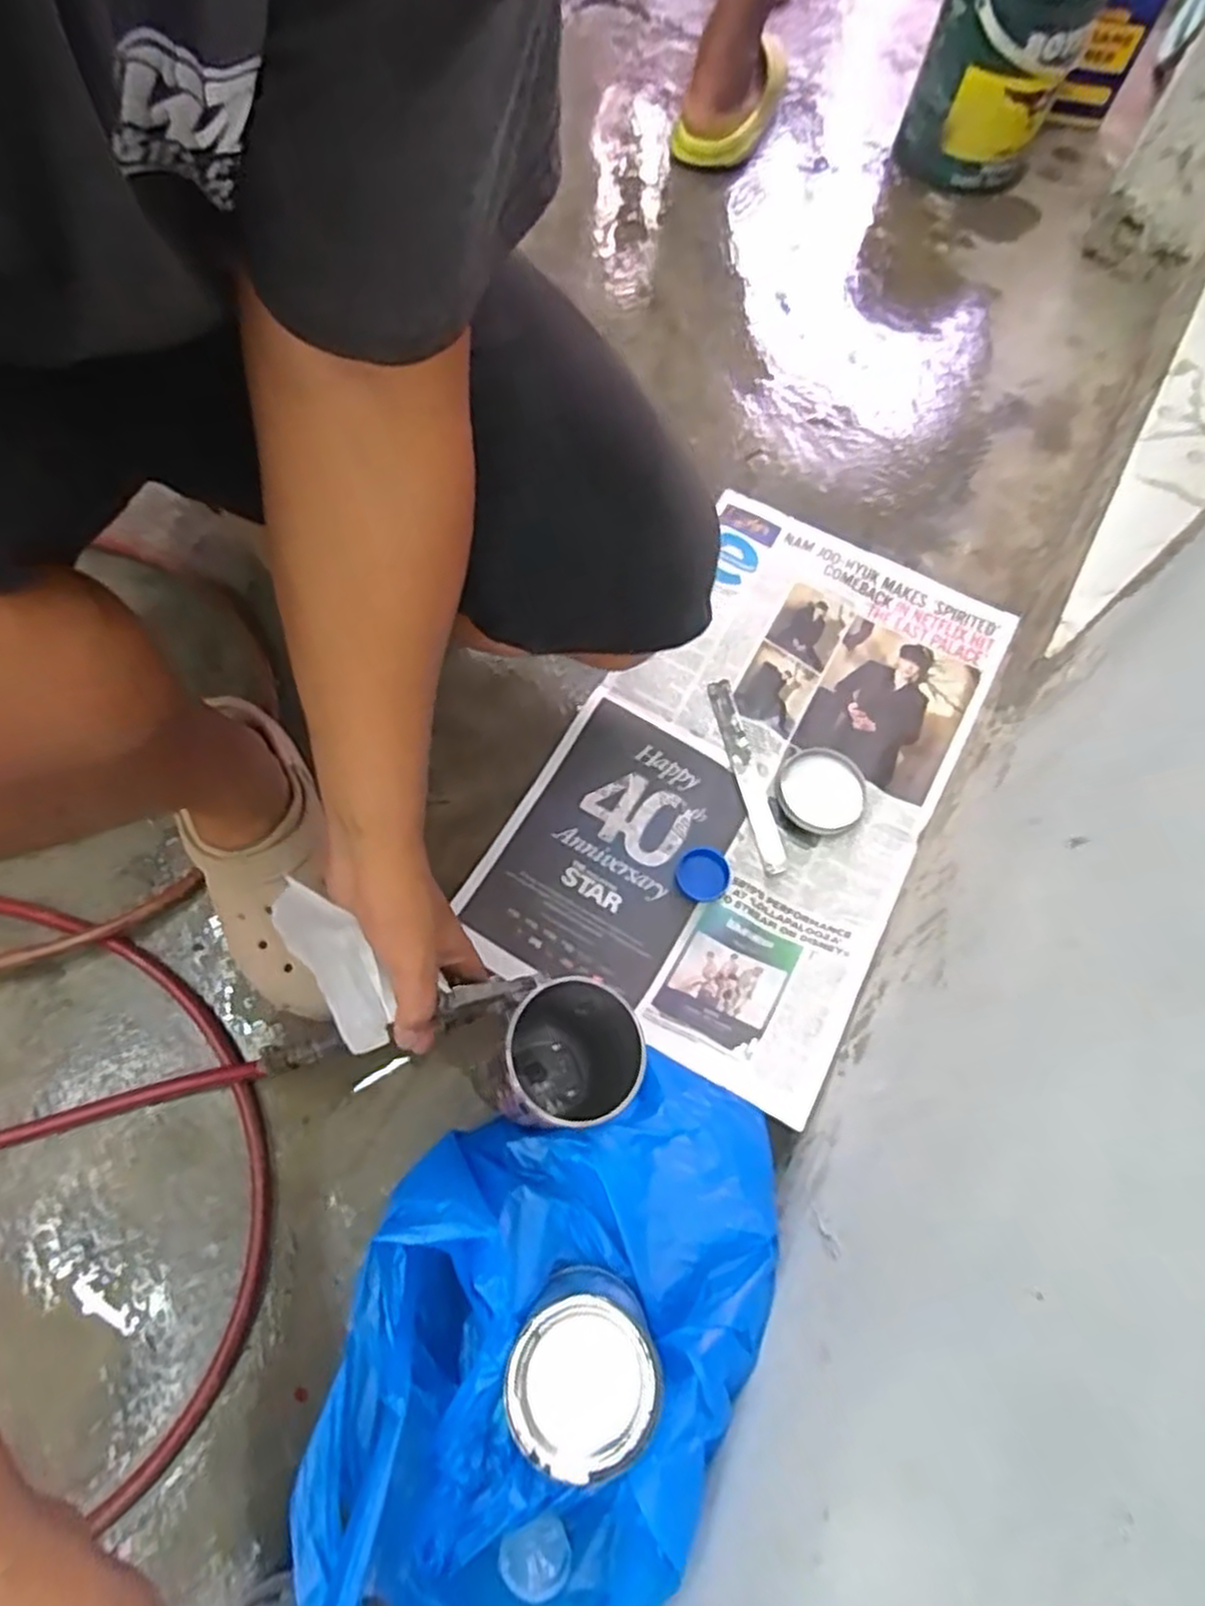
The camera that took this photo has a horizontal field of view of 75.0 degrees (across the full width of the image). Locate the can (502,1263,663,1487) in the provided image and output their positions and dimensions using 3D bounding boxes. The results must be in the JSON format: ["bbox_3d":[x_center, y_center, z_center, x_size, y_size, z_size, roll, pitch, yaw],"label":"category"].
[{"bbox_3d":[-0.010,0.282,0.392,0.070,0.069,0.072,1,69,-2],"label":"can"}]

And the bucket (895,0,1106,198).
[{"bbox_3d":[0.475,-0.892,0.940,0.168,0.185,0.172,22,69,6],"label":"bucket"}]

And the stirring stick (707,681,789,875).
[{"bbox_3d":[0.128,-0.026,0.698,0.022,0.005,0.183,-12,70,-7],"label":"stirring stick"}]

